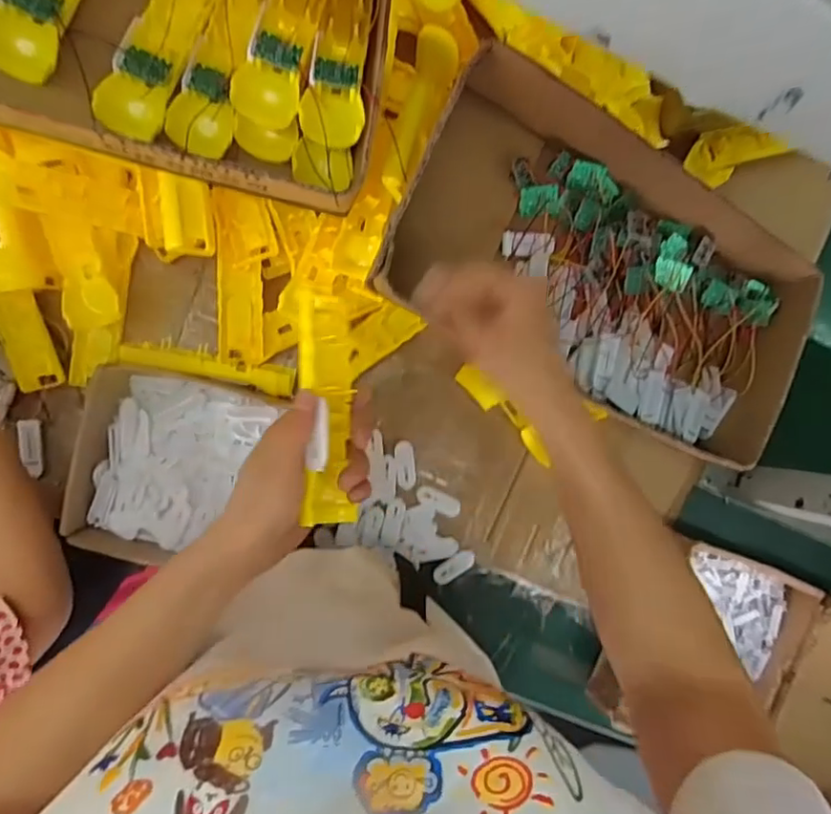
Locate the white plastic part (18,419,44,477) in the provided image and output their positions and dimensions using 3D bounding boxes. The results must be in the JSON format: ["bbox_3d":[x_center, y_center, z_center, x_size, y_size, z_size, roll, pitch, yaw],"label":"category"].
[{"bbox_3d":[-0.391,0.042,0.594,0.020,0.016,0.057,-4,90,-6],"label":"white plastic part"}]

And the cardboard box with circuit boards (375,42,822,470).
[{"bbox_3d":[0.204,-0.131,0.579,0.402,0.077,0.253,26,87,-6],"label":"cardboard box with circuit boards"}]

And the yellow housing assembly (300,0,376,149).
[{"bbox_3d":[-0.063,-0.294,0.488,0.048,0.028,0.156,5,89,-6],"label":"yellow housing assembly"}]

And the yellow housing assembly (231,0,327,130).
[{"bbox_3d":[-0.104,-0.308,0.480,0.045,0.029,0.156,17,88,-6],"label":"yellow housing assembly"}]

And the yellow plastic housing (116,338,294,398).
[{"bbox_3d":[-0.204,-0.041,0.586,0.161,0.038,0.031,11,89,-21],"label":"yellow plastic housing"}]

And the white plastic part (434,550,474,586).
[{"bbox_3d":[0.043,0.177,0.647,0.050,0.012,0.020,-33,93,-5],"label":"white plastic part"}]

